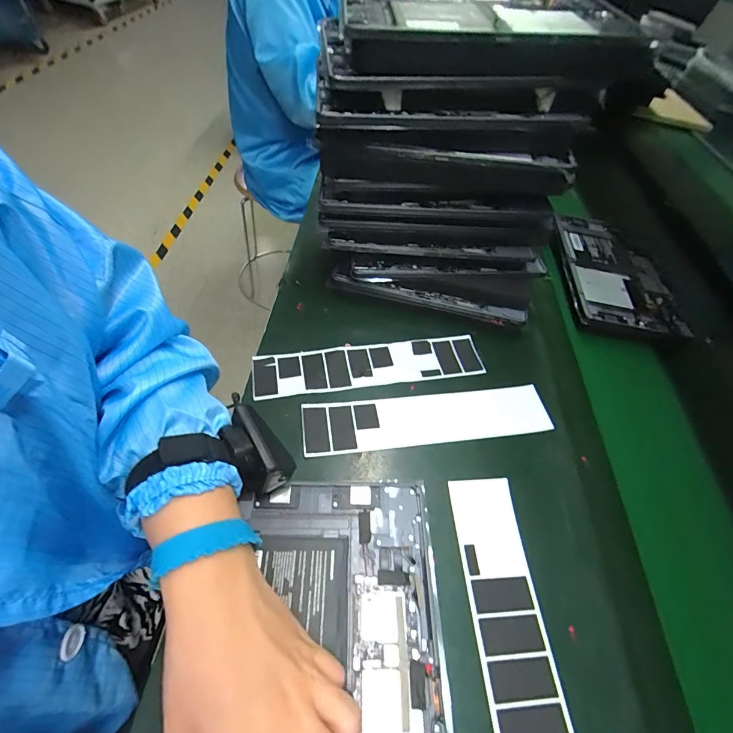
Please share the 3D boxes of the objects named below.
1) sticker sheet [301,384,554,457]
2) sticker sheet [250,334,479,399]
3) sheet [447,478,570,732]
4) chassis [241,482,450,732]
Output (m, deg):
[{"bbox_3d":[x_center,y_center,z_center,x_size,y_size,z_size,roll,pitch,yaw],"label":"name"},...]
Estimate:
[{"bbox_3d":[0.069,0.057,0.402,0.270,0.005,0.057,-4,57,-10],"label":"sticker sheet"},{"bbox_3d":[0.005,-0.002,0.431,0.265,0.006,0.054,-7,56,-11],"label":"sticker sheet"},{"bbox_3d":[0.115,0.221,0.280,0.058,0.009,0.265,1,53,-7],"label":"sheet"},{"bbox_3d":[-0.032,0.216,0.243,0.167,0.017,0.273,2,55,-4],"label":"chassis"}]

